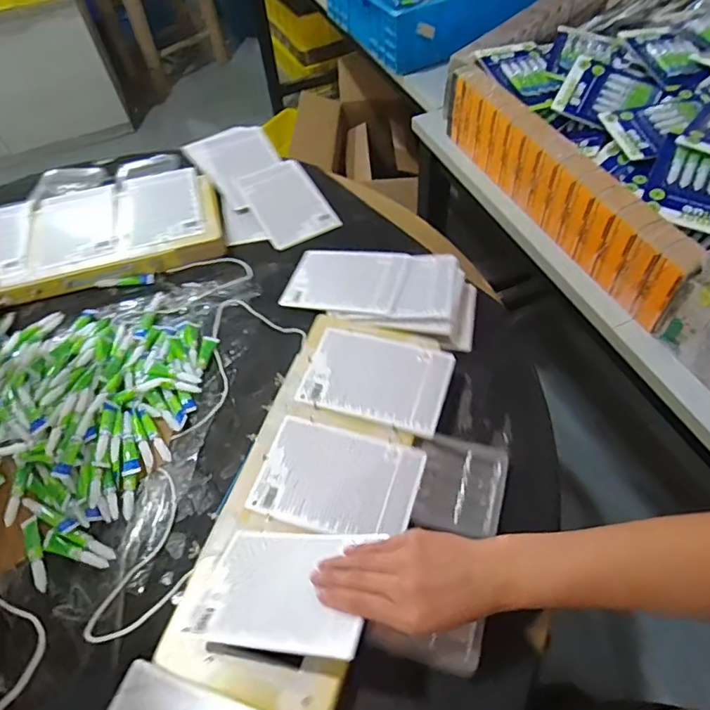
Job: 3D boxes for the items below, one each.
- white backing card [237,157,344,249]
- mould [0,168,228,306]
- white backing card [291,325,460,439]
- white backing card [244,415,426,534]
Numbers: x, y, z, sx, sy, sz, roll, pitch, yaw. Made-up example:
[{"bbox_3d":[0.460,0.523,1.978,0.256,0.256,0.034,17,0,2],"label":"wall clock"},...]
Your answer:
[{"bbox_3d":[-0.113,-0.253,0.870,0.117,0.009,0.159,-28,73,-16],"label":"white backing card"},{"bbox_3d":[-0.425,-0.188,0.827,0.417,0.042,0.201,-15,55,-6],"label":"mould"},{"bbox_3d":[0.028,0.025,0.638,0.167,0.008,0.124,13,57,13],"label":"white backing card"},{"bbox_3d":[-0.019,0.133,0.563,0.166,0.004,0.112,13,57,13],"label":"white backing card"}]

